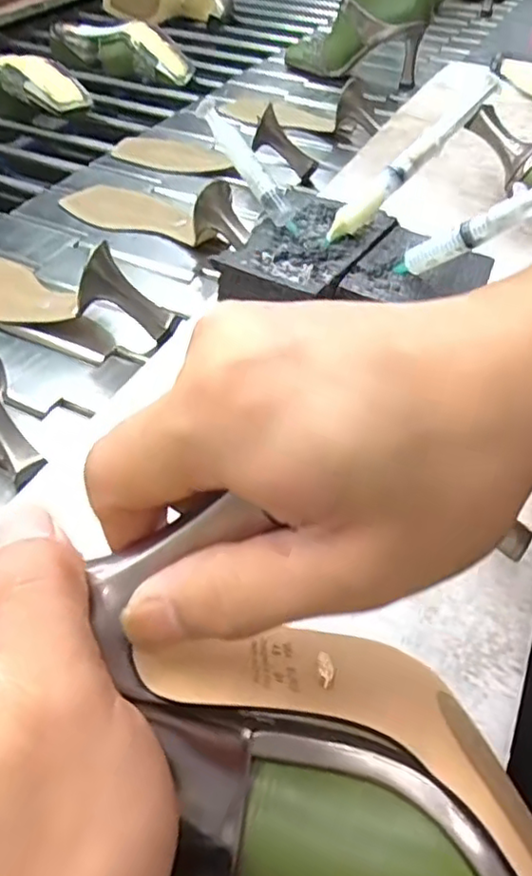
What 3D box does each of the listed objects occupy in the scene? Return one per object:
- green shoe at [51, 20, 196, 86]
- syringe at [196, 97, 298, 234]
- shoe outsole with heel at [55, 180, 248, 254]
[{"bbox_3d":[-0.211,-0.557,0.936,0.221,0.061,0.064,19,47,18],"label":"green shoe"},{"bbox_3d":[-0.014,-0.195,0.466,0.013,0.022,0.117,-28,78,-26],"label":"syringe"},{"bbox_3d":[-0.102,-0.218,0.608,0.212,0.053,0.074,33,52,26],"label":"shoe outsole with heel"}]

